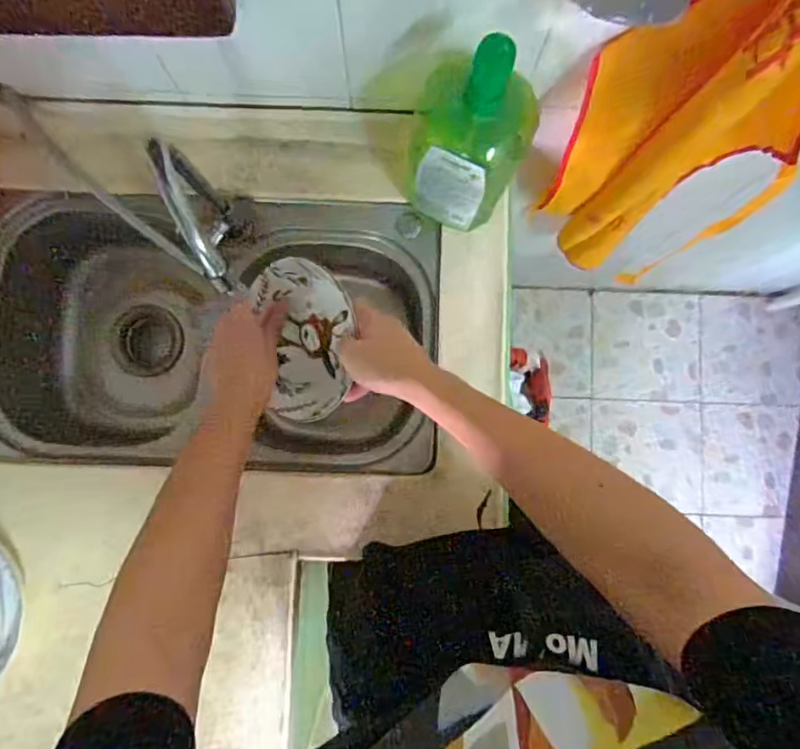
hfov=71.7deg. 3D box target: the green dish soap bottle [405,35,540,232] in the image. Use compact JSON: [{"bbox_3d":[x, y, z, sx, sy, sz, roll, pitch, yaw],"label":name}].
[{"bbox_3d":[0.069,-0.230,0.564,0.113,0.243,0.078,4,85,0],"label":"green dish soap bottle"}]

